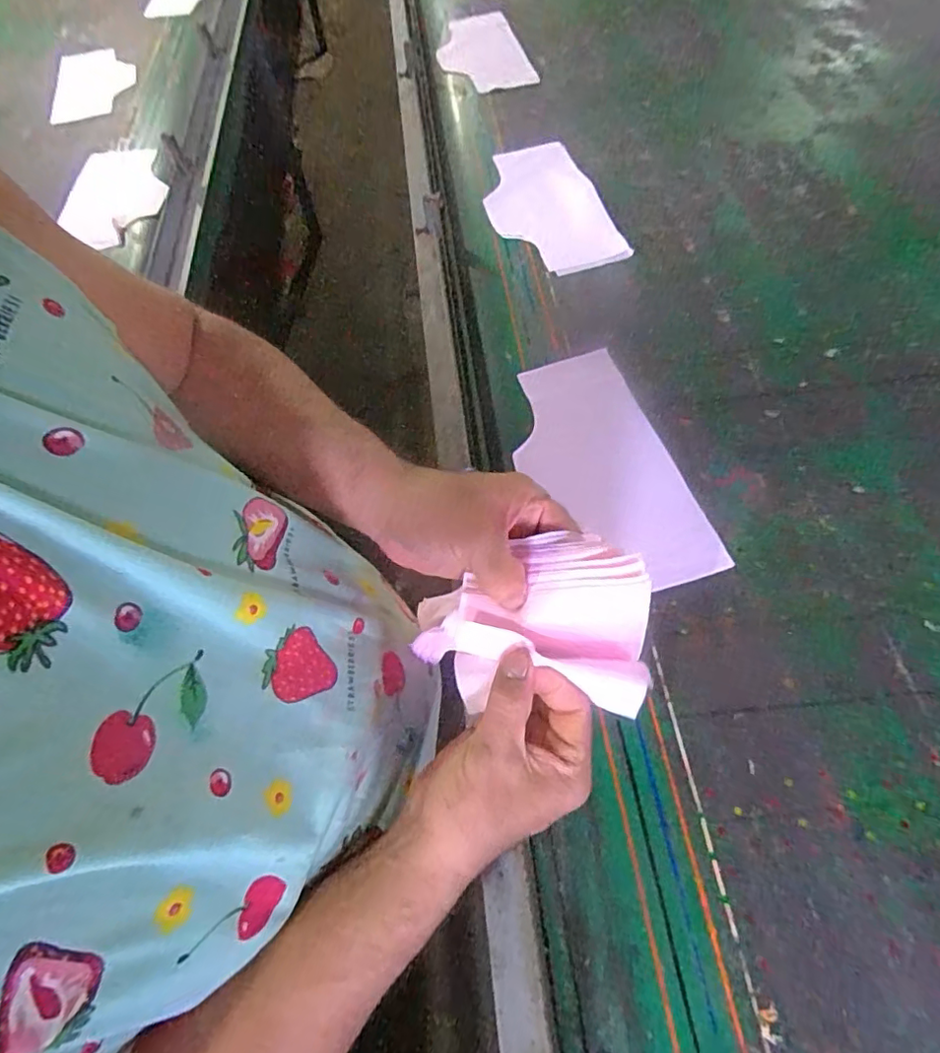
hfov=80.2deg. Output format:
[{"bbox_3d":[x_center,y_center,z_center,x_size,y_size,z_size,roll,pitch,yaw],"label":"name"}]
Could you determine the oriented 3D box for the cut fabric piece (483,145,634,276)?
[{"bbox_3d":[0.116,-0.505,0.878,0.172,0.010,0.332,-13,58,-4],"label":"cut fabric piece"}]

